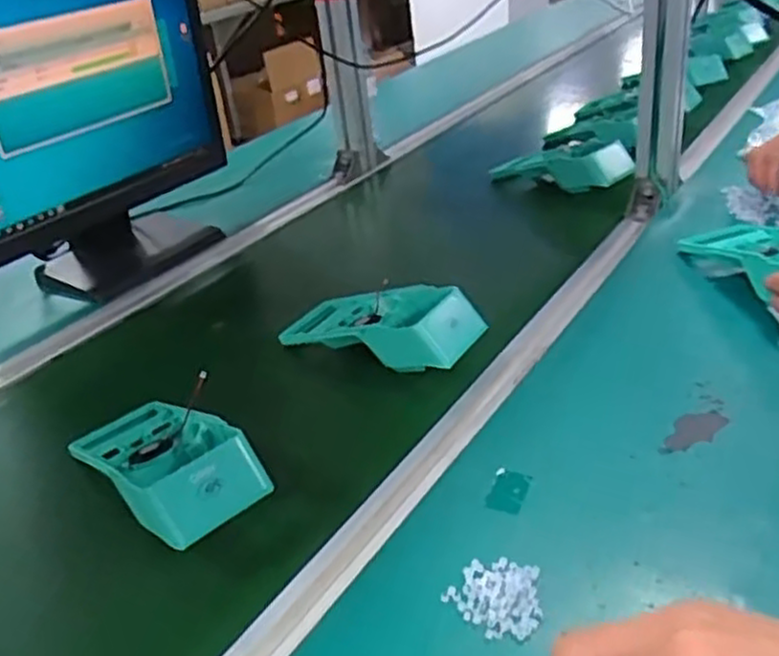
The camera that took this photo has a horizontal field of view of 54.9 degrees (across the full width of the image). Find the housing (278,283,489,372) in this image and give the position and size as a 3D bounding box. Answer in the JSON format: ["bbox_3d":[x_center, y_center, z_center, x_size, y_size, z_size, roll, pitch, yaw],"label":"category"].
[{"bbox_3d":[-0.007,-0.006,0.698,0.183,0.053,0.087,14,36,32],"label":"housing"}]

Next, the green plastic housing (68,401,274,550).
[{"bbox_3d":[-0.167,0.092,0.554,0.095,0.049,0.189,-28,36,-31],"label":"green plastic housing"}]

